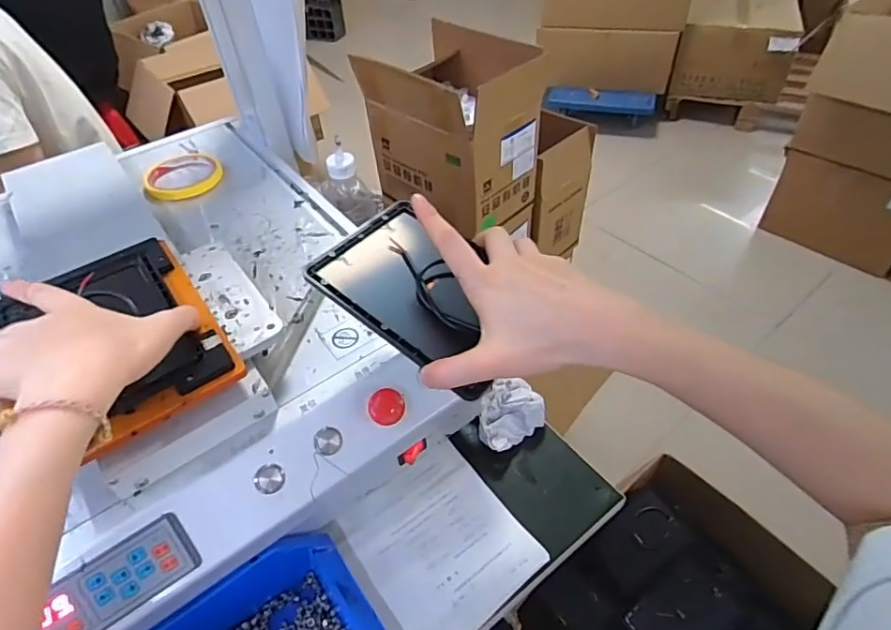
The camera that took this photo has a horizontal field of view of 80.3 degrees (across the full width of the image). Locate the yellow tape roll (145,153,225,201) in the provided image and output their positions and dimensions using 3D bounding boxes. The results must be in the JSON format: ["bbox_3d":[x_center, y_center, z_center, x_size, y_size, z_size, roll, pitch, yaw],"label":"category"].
[{"bbox_3d":[-0.325,-0.175,0.652,0.092,0.009,0.099,-24,50,-18],"label":"yellow tape roll"}]

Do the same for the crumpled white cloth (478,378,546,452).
[{"bbox_3d":[0.064,0.101,0.543,0.074,0.042,0.046,-29,51,-22],"label":"crumpled white cloth"}]

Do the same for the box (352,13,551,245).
[{"bbox_3d":[0.022,-0.405,1.148,0.331,0.311,0.254,33,57,30],"label":"box"}]

